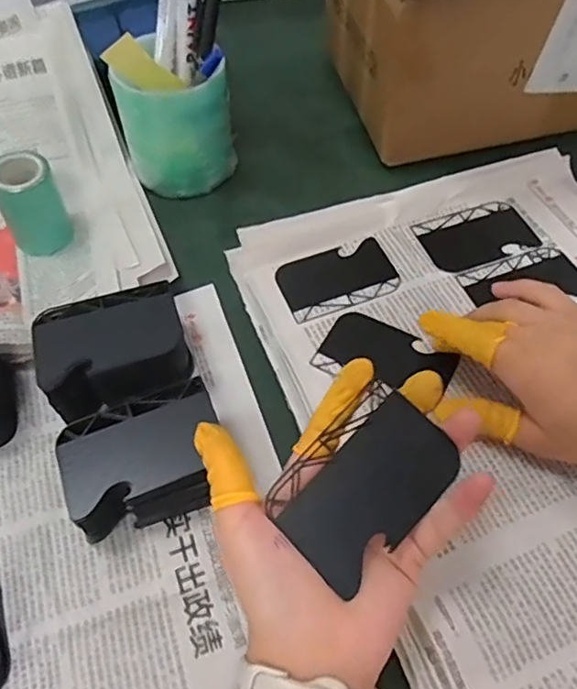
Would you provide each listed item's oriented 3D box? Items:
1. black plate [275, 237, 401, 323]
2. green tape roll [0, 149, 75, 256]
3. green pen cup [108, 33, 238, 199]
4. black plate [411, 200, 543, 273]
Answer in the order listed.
[{"bbox_3d":[0.036,-0.049,0.429,0.085,0.004,0.053,-19,59,-12],"label":"black plate"},{"bbox_3d":[-0.186,-0.102,0.424,0.041,0.064,0.034,-19,59,-12],"label":"green tape roll"},{"bbox_3d":[-0.088,-0.178,0.459,0.079,0.097,0.068,11,58,7],"label":"green pen cup"},{"bbox_3d":[0.145,-0.084,0.452,0.085,0.008,0.055,-21,54,-9],"label":"black plate"}]

